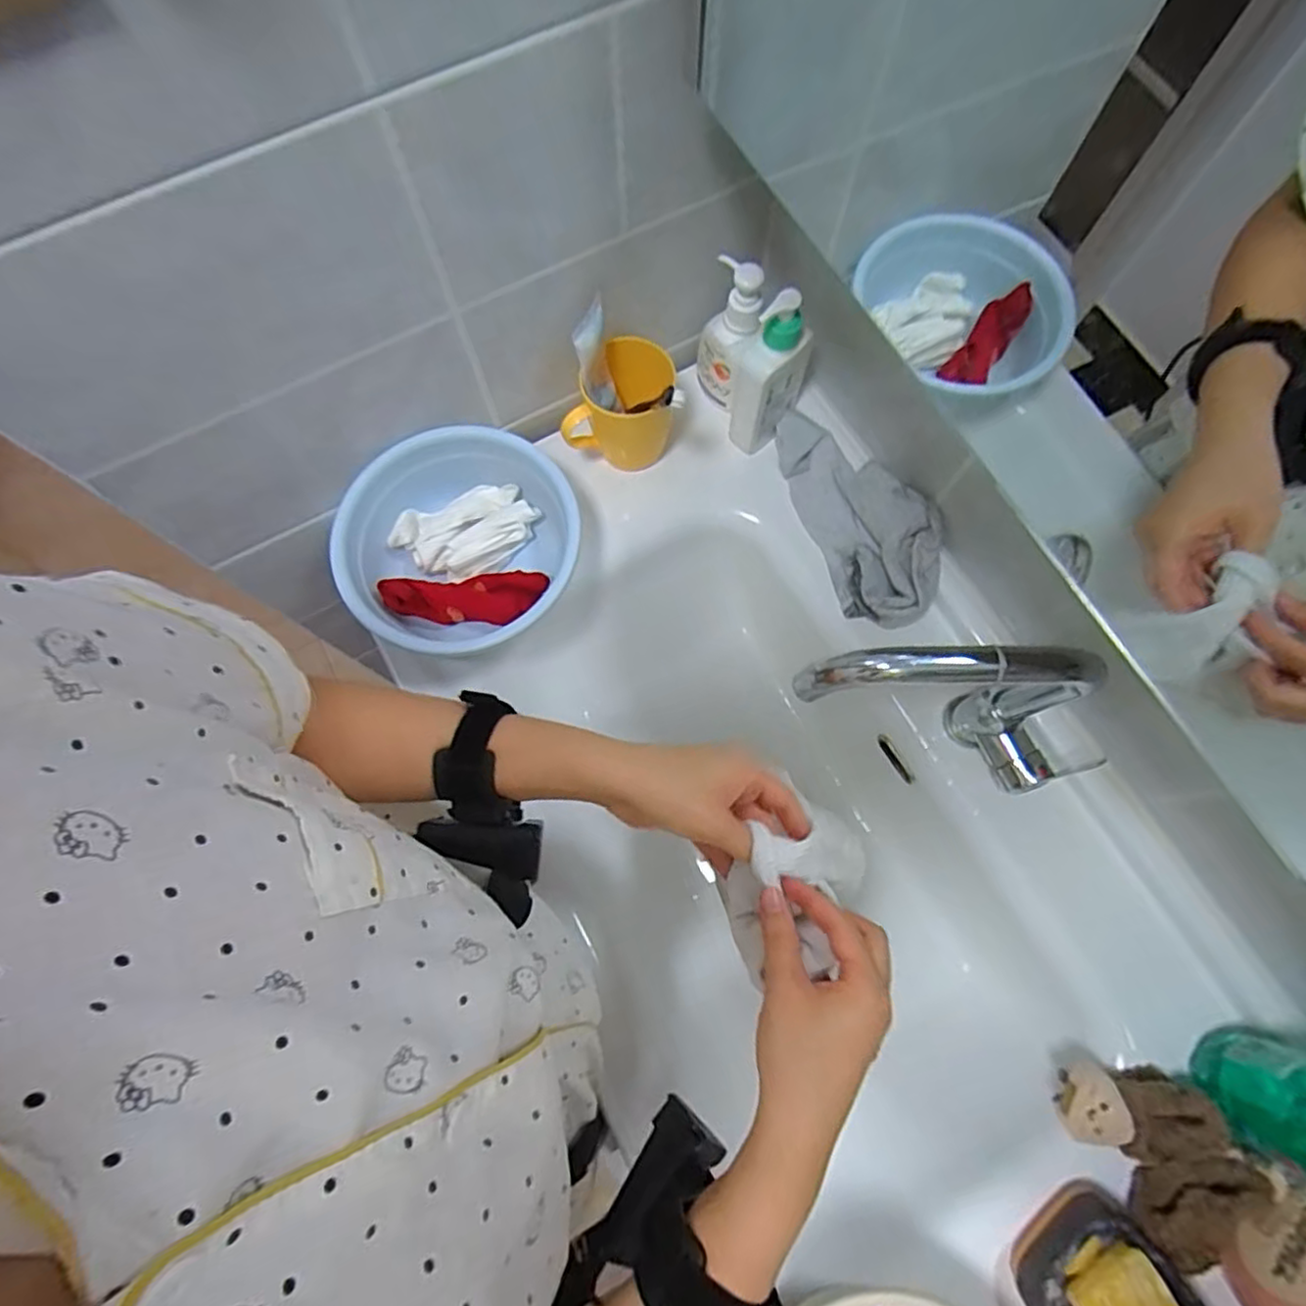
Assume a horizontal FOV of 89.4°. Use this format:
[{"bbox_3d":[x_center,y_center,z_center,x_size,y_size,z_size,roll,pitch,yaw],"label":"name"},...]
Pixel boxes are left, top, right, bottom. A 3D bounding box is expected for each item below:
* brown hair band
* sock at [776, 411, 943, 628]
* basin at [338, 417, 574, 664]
[{"bbox_3d":[0.364,0.357,0.476,0.085,0.044,0.119,-32,76,-8],"label":"brown hair band"},{"bbox_3d":[0.196,-0.136,0.615,0.089,0.064,0.227,-18,74,-5],"label":"sock"},{"bbox_3d":[-0.171,-0.094,0.605,0.187,0.080,0.203,0,73,1],"label":"basin"}]

